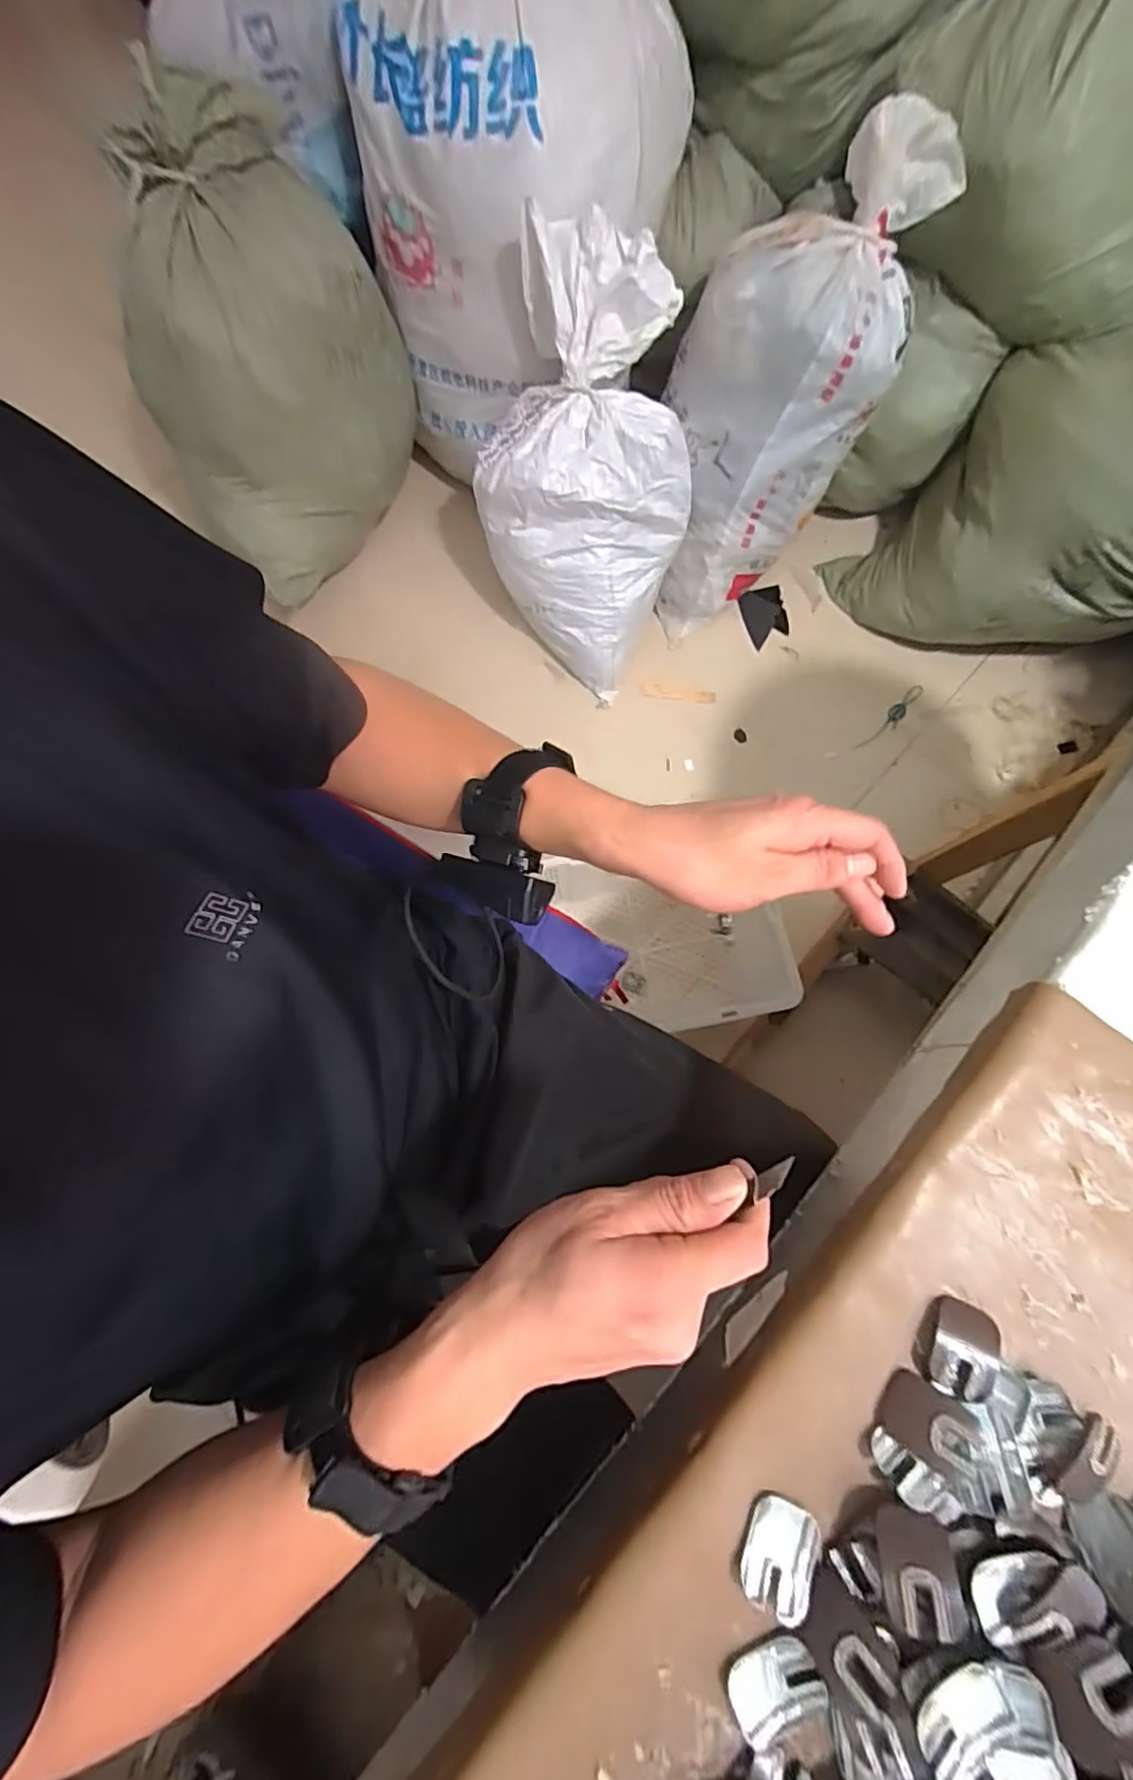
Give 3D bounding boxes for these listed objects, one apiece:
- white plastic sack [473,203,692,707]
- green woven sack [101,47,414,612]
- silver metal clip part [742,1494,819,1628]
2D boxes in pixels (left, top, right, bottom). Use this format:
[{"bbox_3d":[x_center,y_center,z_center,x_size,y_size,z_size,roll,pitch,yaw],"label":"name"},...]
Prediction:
[{"bbox_3d":[0.029,-0.697,1.066,0.360,0.618,0.260,14,32,-4],"label":"white plastic sack"},{"bbox_3d":[-0.504,-0.893,1.063,0.419,0.511,0.382,-20,75,-4],"label":"green woven sack"},{"bbox_3d":[0.097,0.304,0.275,0.030,0.008,0.039,24,77,8],"label":"silver metal clip part"}]

